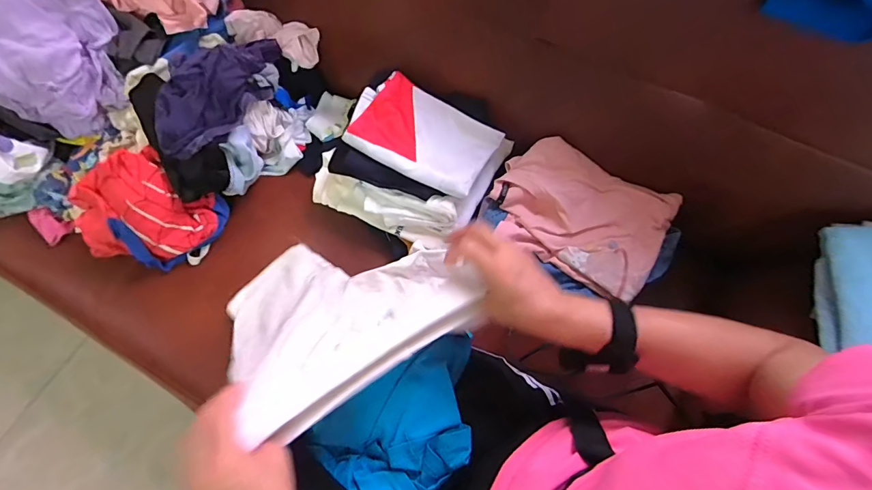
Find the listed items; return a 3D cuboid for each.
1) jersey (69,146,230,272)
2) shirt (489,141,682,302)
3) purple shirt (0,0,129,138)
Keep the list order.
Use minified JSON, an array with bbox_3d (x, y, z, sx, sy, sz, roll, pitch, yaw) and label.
[{"bbox_3d":[-0.433,-0.044,0.604,0.188,0.135,0.115,-23,67,-8],"label":"jersey"},{"bbox_3d":[0.199,-0.046,0.566,0.233,0.036,0.158,30,71,14],"label":"shirt"},{"bbox_3d":[-0.580,-0.306,0.596,0.190,0.207,0.160,-36,70,-13],"label":"purple shirt"}]

